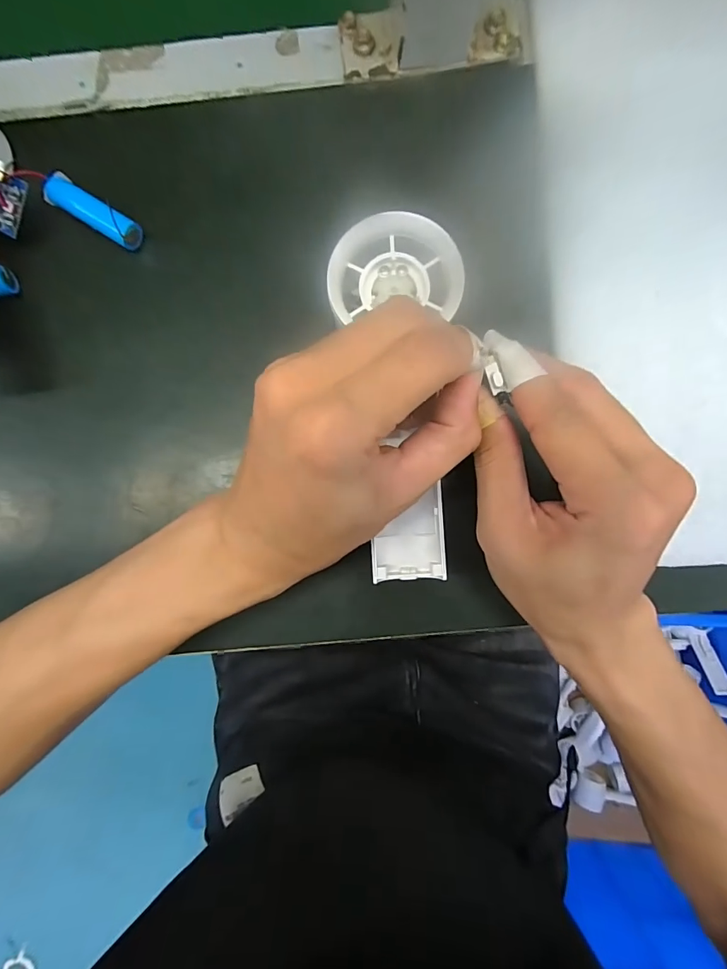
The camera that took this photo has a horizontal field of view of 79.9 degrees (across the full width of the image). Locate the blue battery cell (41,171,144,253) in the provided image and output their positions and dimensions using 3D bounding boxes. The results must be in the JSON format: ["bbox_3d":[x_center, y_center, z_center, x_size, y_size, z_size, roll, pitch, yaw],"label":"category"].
[{"bbox_3d":[-0.145,-0.147,0.234,0.051,0.013,0.016,31,90,3],"label":"blue battery cell"}]

